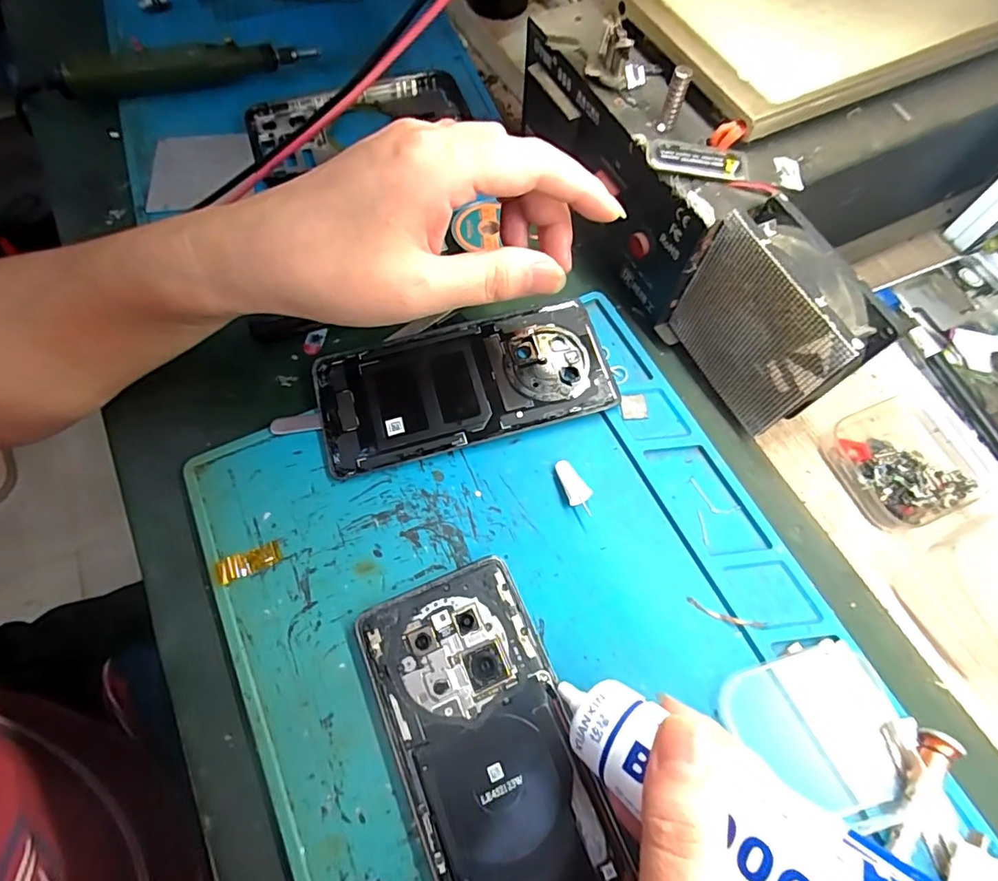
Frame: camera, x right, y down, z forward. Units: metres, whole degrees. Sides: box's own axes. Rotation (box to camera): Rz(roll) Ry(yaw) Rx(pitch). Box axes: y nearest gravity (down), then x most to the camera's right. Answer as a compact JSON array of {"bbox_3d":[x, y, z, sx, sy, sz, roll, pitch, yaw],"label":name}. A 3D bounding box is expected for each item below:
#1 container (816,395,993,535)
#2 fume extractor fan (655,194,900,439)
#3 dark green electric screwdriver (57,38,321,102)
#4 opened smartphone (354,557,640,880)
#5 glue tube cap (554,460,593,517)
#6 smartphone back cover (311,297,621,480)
[{"bbox_3d":[0.208,0.008,0.265,0.063,0.014,0.062,-21,67,-8],"label":"container"},{"bbox_3d":[0.125,-0.053,0.250,0.031,0.087,0.084,-31,69,-12],"label":"fume extractor fan"},{"bbox_3d":[-0.221,-0.270,0.380,0.168,0.028,0.031,-14,67,-6],"label":"dark green electric screwdriver"},{"bbox_3d":[-0.002,0.132,0.211,0.072,0.008,0.154,-22,68,-9],"label":"opened smartphone"},{"bbox_3d":[0.037,0.023,0.260,0.012,0.008,0.029,-27,68,-10],"label":"glue tube cap"},{"bbox_3d":[-0.018,-0.031,0.282,0.155,0.010,0.070,-15,67,-6],"label":"smartphone back cover"}]

